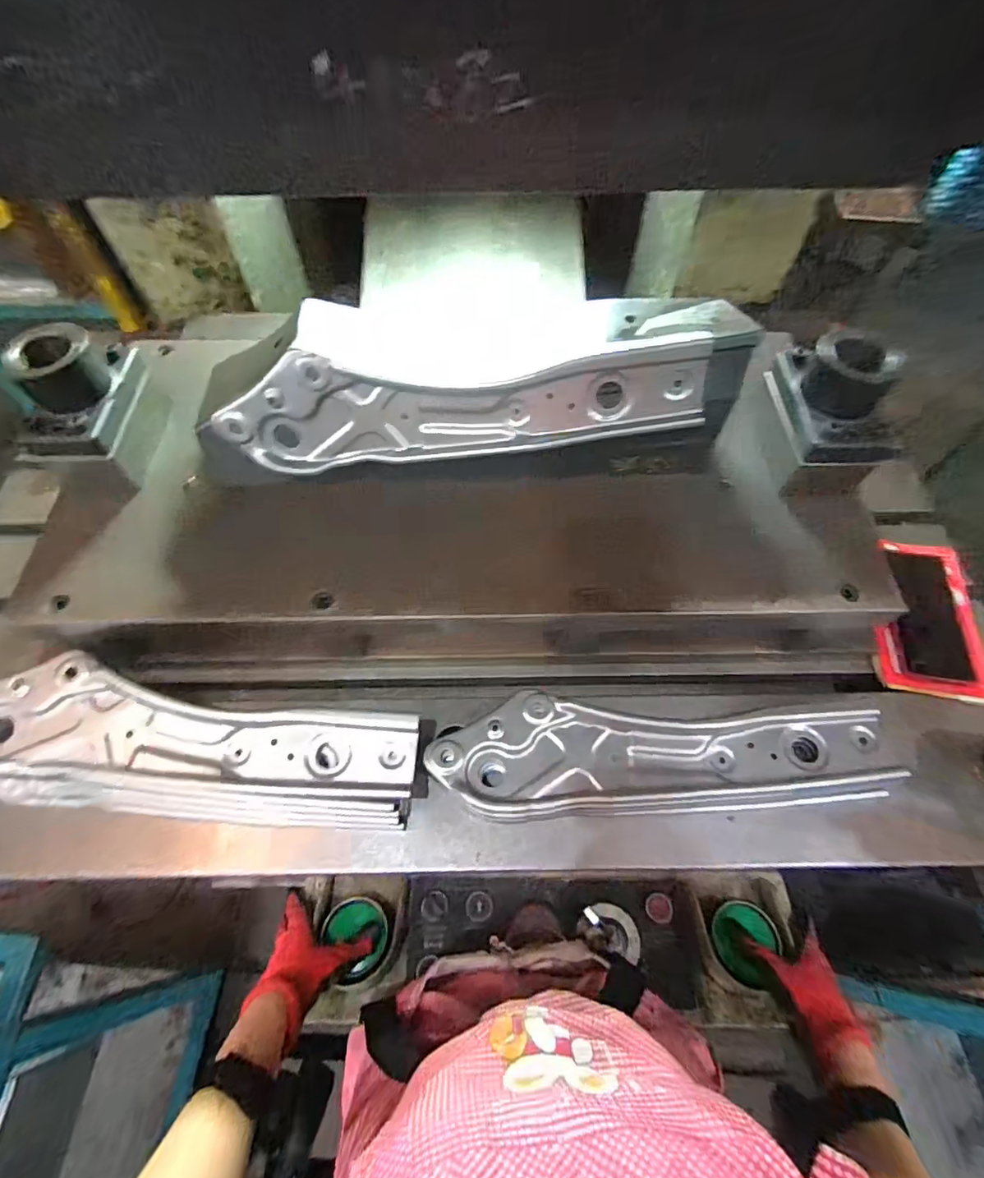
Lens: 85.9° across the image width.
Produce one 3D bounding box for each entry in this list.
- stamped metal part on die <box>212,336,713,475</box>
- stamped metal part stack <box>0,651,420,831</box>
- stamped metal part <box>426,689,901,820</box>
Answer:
[{"bbox_3d":[-0.028,-0.165,0.479,0.420,0.099,0.044,-3,61,-1],"label":"stamped metal part on die"},{"bbox_3d":[-0.286,0.151,0.502,0.432,0.067,0.121,6,61,3],"label":"stamped metal part stack"},{"bbox_3d":[0.166,0.156,0.516,0.441,0.046,0.110,-3,61,-2],"label":"stamped metal part"}]

